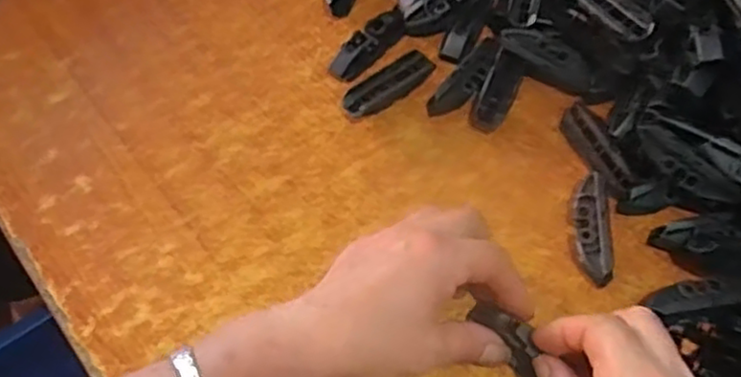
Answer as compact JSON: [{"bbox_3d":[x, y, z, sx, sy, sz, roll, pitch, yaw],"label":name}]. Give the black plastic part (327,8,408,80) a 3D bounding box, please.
[{"bbox_3d":[-0.002,-0.102,0.501,0.020,0.015,0.066,41,66,20],"label":"black plastic part"}]

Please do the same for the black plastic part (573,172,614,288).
[{"bbox_3d":[0.134,0.025,0.427,0.020,0.019,0.068,1,59,-2],"label":"black plastic part"}]

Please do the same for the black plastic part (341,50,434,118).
[{"bbox_3d":[0.012,-0.070,0.477,0.068,0.015,0.020,-35,66,-20],"label":"black plastic part"}]

